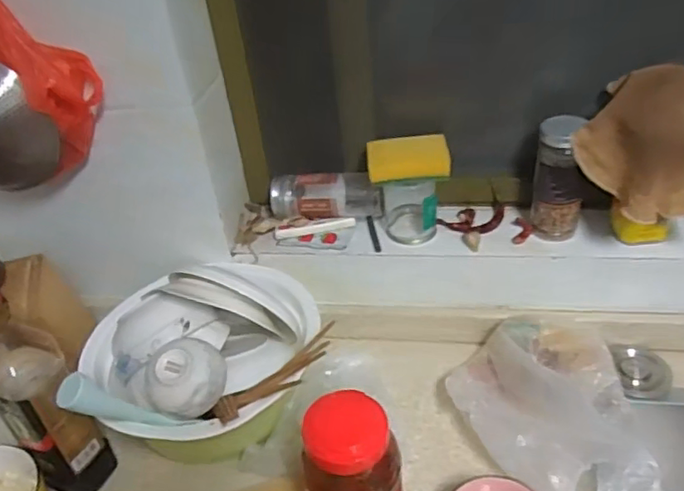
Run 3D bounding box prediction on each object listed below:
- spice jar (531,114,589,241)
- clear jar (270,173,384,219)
[{"bbox_3d":[0.271,-0.083,0.755,0.057,0.159,0.056,-5,36,3],"label":"spice jar"},{"bbox_3d":[-0.016,-0.073,0.856,0.155,0.063,0.069,2,36,12],"label":"clear jar"}]

